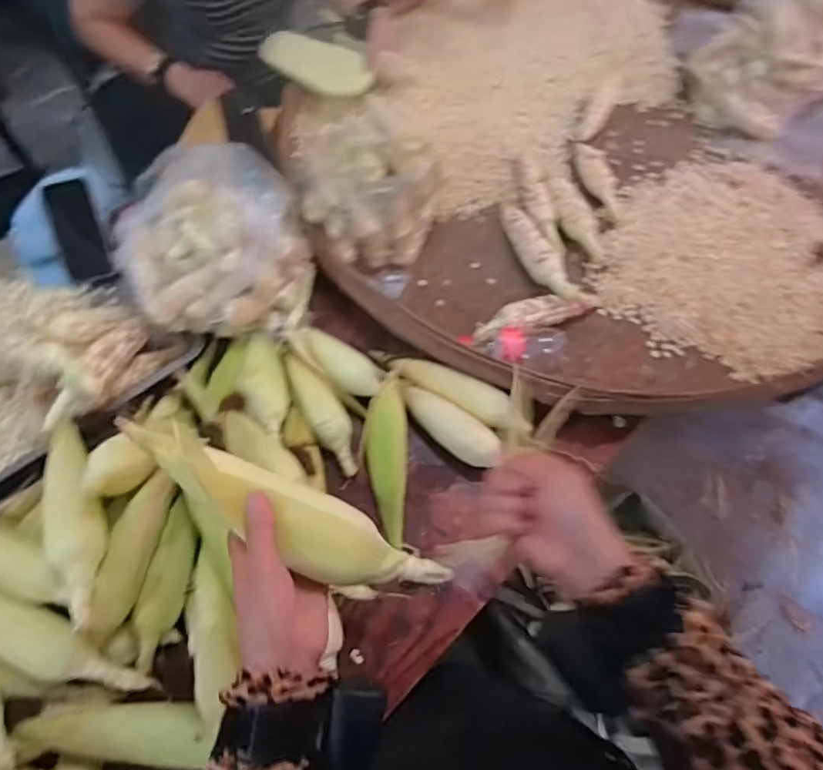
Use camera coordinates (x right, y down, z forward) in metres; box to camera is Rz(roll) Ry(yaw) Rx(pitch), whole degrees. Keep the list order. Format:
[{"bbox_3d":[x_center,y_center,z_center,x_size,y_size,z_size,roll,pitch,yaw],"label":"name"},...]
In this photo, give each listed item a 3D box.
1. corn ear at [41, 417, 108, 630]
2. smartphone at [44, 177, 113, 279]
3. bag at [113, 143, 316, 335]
[{"bbox_3d":[-0.378,0.133,0.632,0.060,0.056,0.259,-22,65,-13],"label":"corn ear"},{"bbox_3d":[-0.541,-0.251,0.913,0.060,0.152,0.008,-20,24,-32],"label":"smartphone"},{"bbox_3d":[-0.286,-0.217,0.821,0.256,0.146,0.251,-8,63,-7],"label":"bag"}]

